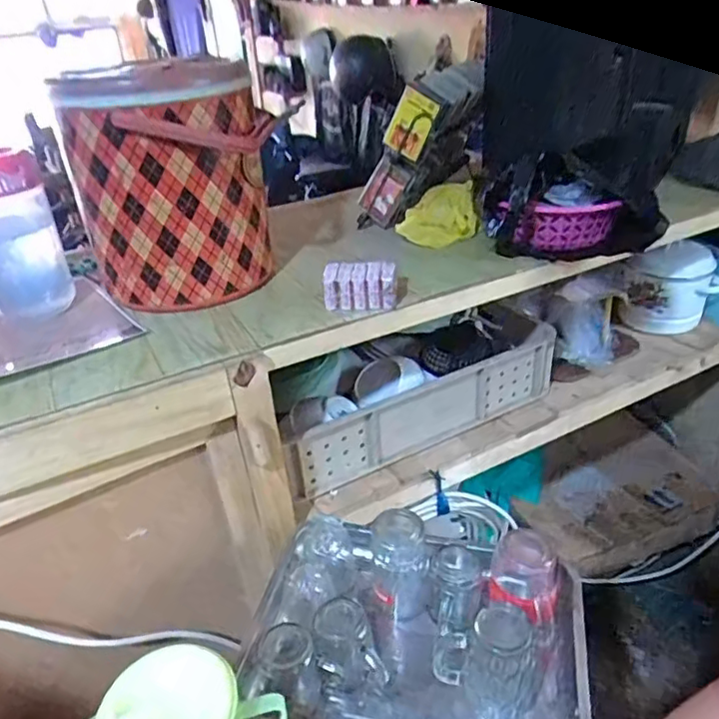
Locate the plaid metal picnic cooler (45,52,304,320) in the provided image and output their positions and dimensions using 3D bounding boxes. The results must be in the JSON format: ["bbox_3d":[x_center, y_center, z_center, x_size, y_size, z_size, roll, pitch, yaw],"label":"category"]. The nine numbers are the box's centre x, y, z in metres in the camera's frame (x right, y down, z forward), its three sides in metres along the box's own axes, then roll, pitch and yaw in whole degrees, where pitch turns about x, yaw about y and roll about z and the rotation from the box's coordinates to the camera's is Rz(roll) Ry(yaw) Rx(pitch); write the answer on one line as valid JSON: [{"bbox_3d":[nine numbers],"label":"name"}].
[{"bbox_3d":[-0.257,-0.237,0.855,0.197,0.316,0.201,20,39,33],"label":"plaid metal picnic cooler"}]

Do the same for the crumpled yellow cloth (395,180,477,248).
[{"bbox_3d":[0.142,-0.266,1.082,0.138,0.096,0.086,2,33,8],"label":"crumpled yellow cloth"}]

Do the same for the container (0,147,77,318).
[{"bbox_3d":[-0.518,-0.185,0.882,0.116,0.230,0.135,-23,37,-28],"label":"container"}]

